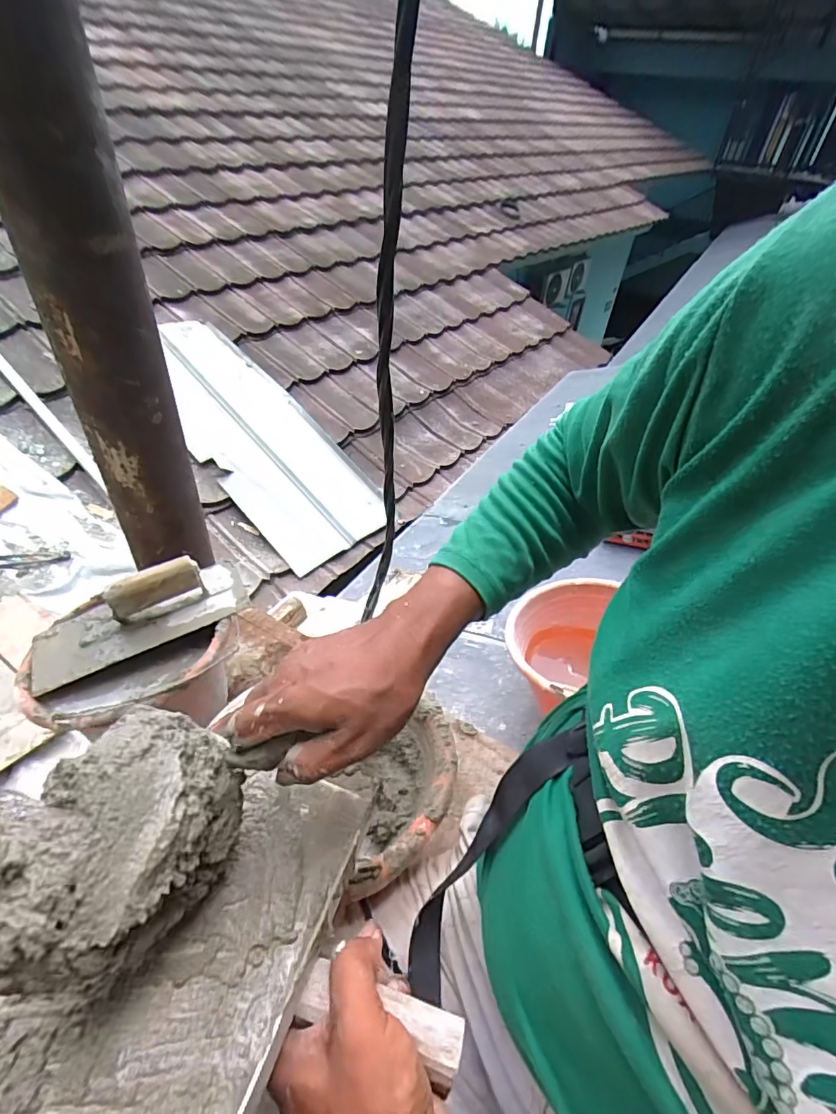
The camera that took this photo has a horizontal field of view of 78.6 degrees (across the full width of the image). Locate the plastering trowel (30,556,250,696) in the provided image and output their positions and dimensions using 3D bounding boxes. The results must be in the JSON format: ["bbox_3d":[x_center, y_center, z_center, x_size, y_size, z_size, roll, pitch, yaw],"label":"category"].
[{"bbox_3d":[-0.361,0.059,0.647,0.258,0.086,0.116,-19,51,-19],"label":"plastering trowel"}]

